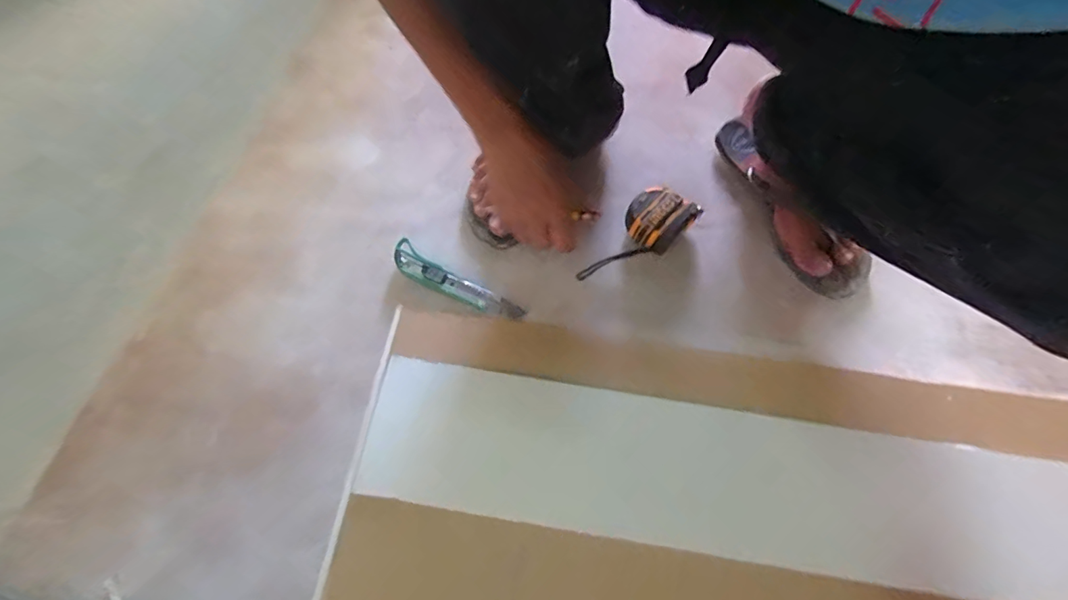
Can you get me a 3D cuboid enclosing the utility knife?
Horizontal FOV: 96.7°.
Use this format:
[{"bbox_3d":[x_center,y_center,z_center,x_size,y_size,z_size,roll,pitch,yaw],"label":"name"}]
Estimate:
[{"bbox_3d":[-0.092,-0.014,0.546,0.166,0.021,0.037,29,70,12],"label":"utility knife"}]

